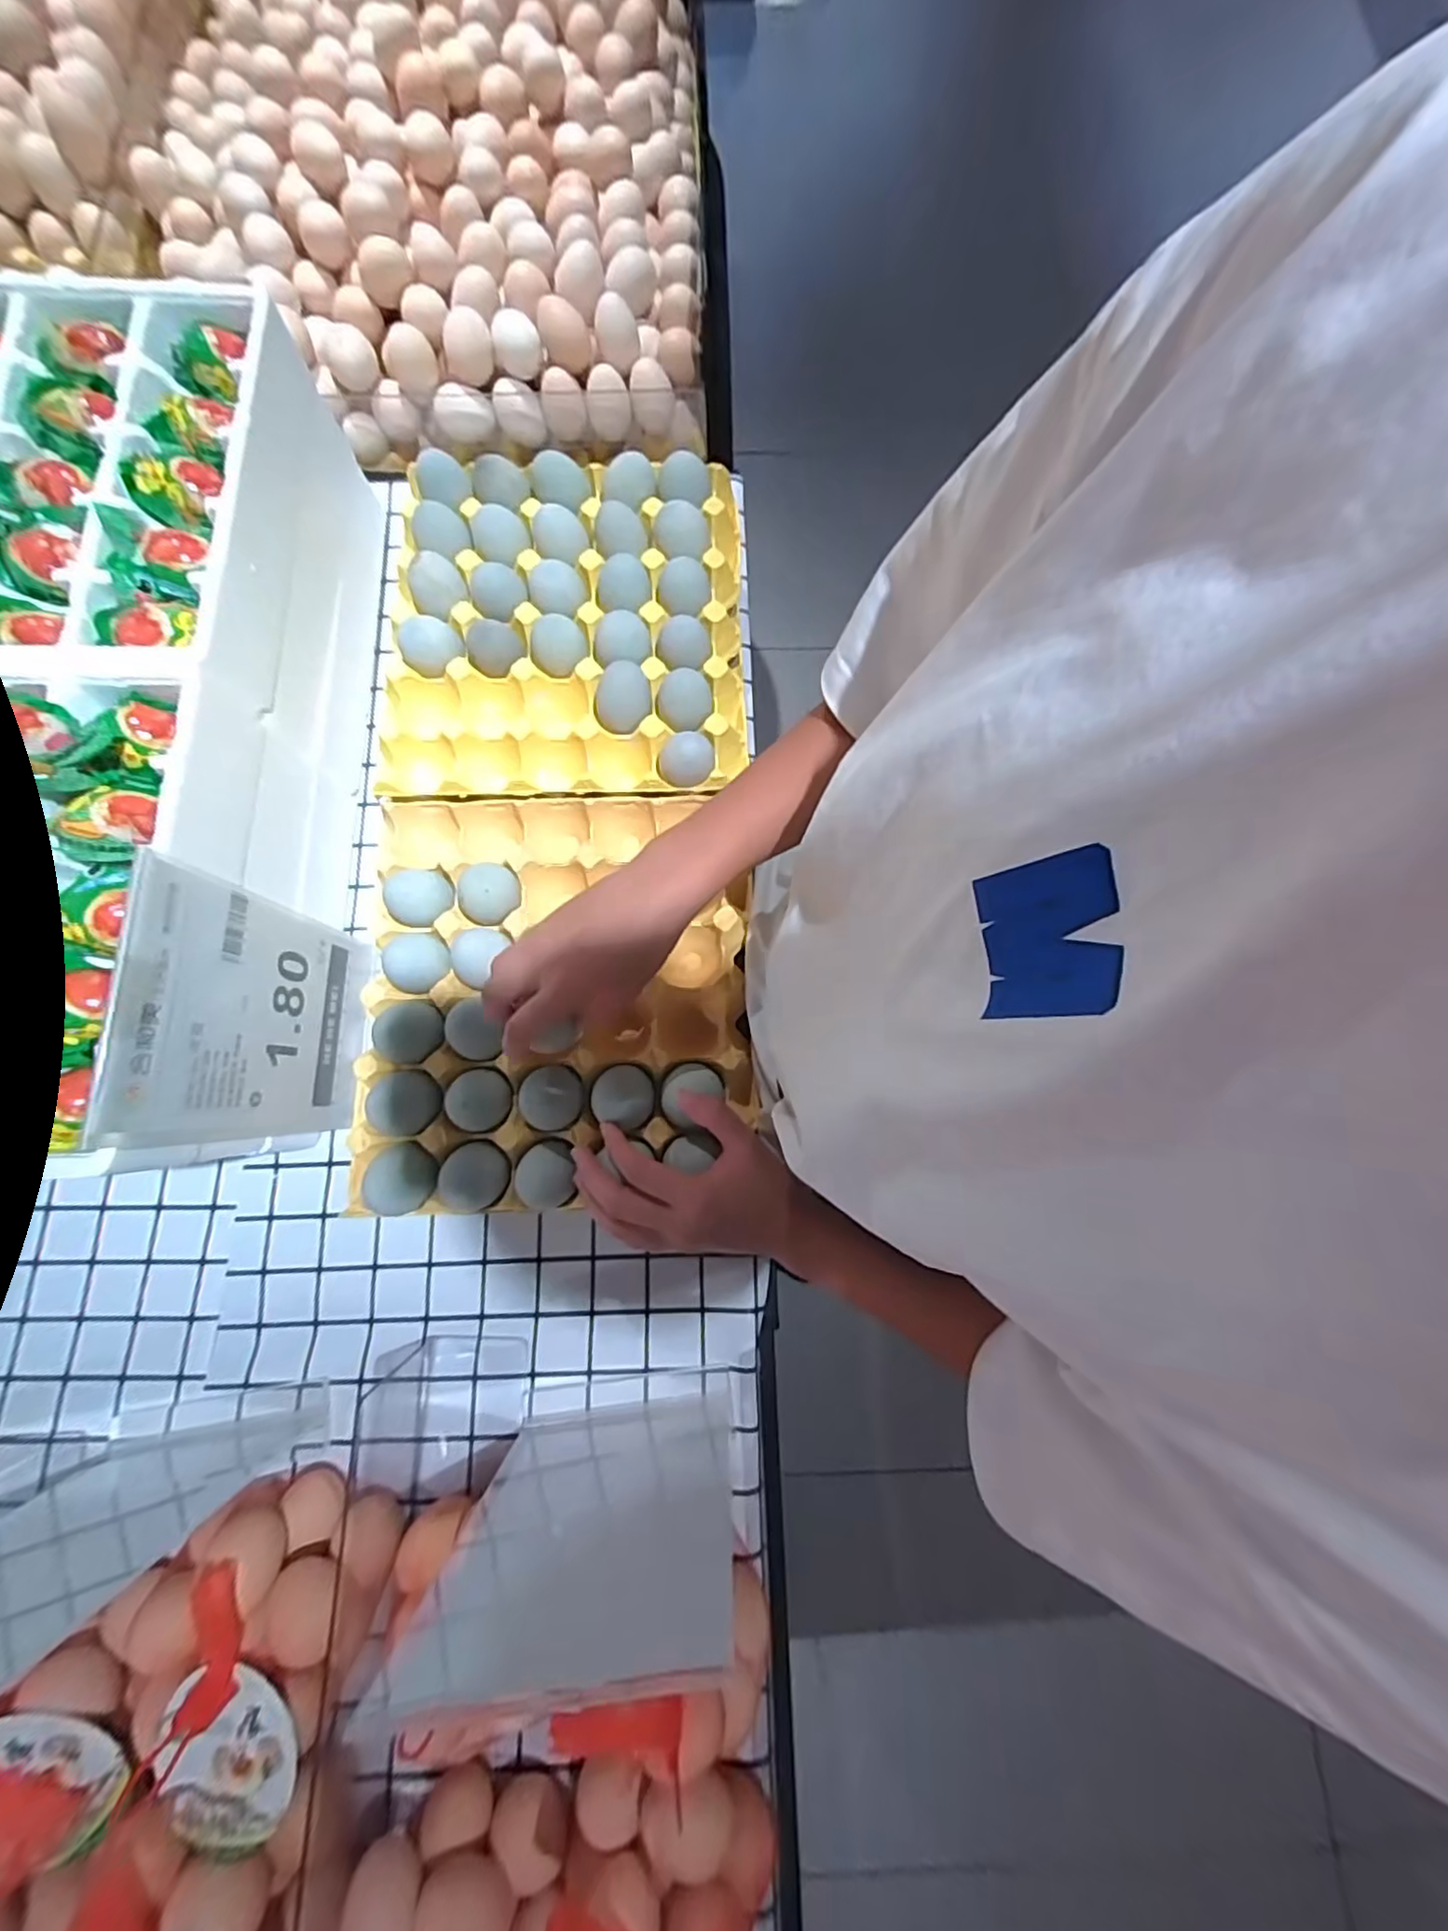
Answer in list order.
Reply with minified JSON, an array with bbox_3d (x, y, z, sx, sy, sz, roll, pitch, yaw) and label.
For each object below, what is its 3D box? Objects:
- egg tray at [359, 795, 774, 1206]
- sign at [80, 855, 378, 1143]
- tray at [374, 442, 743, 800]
[{"bbox_3d":[-0.115,0.017,0.446,0.267,0.058,0.289,-1,78,-1],"label":"egg tray"},{"bbox_3d":[-0.293,0.033,0.403,0.012,0.205,0.146,2,78,-1],"label":"sign"},{"bbox_3d":[-0.123,-0.271,0.497,0.272,0.048,0.284,-2,78,-1],"label":"tray"}]

